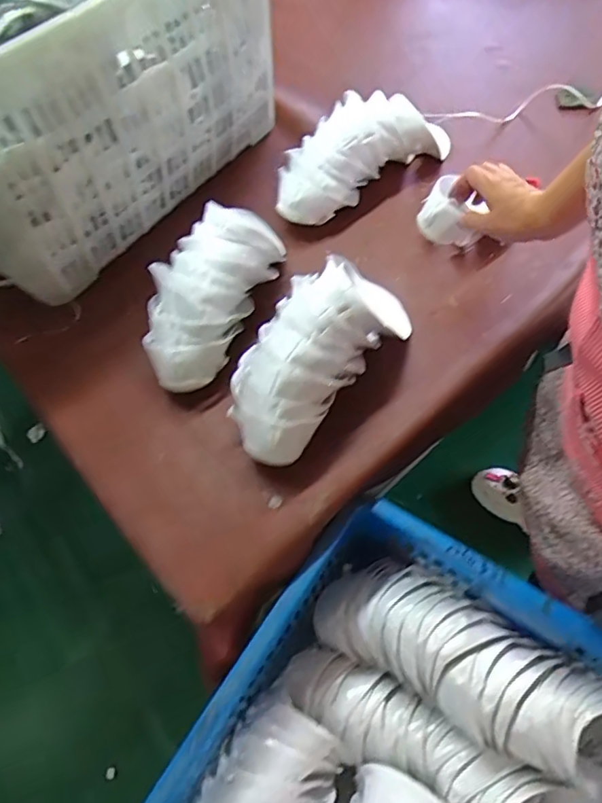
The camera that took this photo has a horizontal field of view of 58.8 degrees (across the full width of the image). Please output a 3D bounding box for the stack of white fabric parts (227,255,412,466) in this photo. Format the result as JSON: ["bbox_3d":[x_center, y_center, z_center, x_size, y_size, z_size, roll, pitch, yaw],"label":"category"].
[{"bbox_3d":[0.017,-0.074,0.670,0.135,0.093,0.302,35,68,23],"label":"stack of white fabric parts"}]

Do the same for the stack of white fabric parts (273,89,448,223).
[{"bbox_3d":[0.094,-0.433,0.892,0.355,0.101,0.143,-36,62,-15],"label":"stack of white fabric parts"}]

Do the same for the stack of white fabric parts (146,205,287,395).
[{"bbox_3d":[-0.134,-0.179,0.748,0.141,0.091,0.324,18,62,15],"label":"stack of white fabric parts"}]

